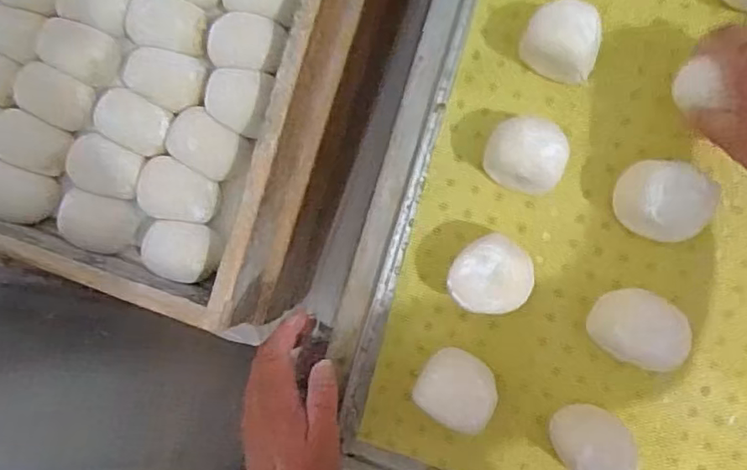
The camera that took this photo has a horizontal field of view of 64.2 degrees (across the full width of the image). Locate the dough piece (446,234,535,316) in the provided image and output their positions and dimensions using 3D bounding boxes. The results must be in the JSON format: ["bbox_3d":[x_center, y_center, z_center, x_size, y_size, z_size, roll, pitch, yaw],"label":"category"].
[{"bbox_3d":[0.091,0.032,0.448,0.063,0.052,0.056,-31,86,5],"label":"dough piece"}]

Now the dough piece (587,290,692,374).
[{"bbox_3d":[0.191,0.067,0.432,0.060,0.061,0.049,28,92,6],"label":"dough piece"}]

